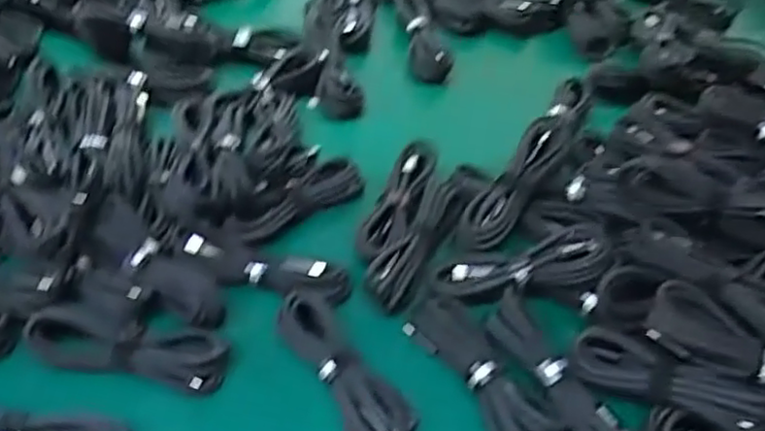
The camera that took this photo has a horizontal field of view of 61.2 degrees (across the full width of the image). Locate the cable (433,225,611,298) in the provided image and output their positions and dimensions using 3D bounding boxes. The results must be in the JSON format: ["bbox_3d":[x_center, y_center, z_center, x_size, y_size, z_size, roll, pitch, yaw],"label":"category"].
[{"bbox_3d":[0.087,0.030,0.408,0.108,0.016,0.036,-12,50,4],"label":"cable"}]

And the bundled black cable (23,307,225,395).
[{"bbox_3d":[-0.142,0.074,0.364,0.106,0.018,0.032,9,49,2],"label":"bundled black cable"}]

